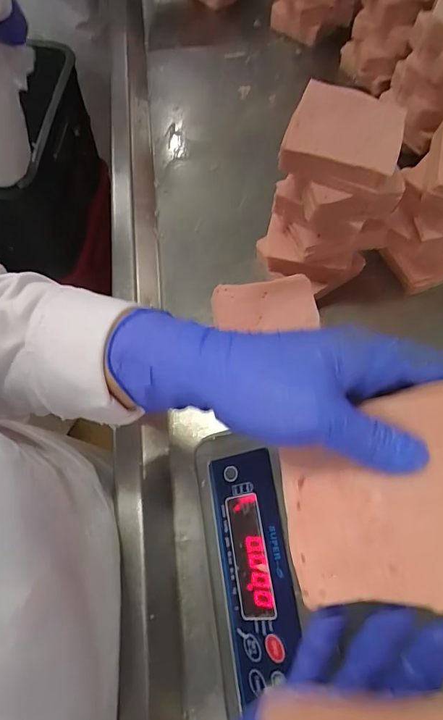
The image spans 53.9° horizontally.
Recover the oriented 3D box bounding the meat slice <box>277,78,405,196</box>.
[{"bbox_3d":[0.107,-0.193,0.379,0.091,0.030,0.088,18,67,7],"label":"meat slice"}]

